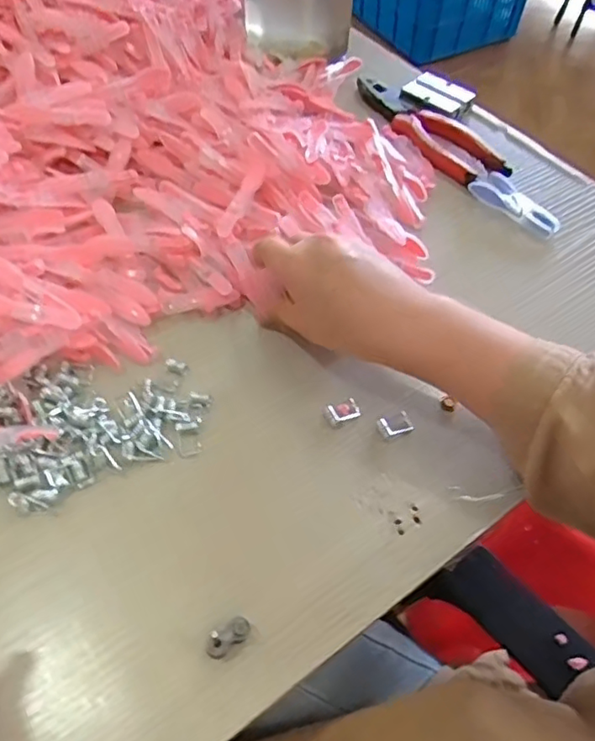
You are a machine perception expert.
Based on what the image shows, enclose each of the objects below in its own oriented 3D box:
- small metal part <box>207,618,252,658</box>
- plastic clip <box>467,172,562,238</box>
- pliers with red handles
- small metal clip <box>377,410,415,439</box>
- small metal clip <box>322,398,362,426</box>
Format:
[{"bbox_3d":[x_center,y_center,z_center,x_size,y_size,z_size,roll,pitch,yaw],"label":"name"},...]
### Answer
[{"bbox_3d":[-0.035,0.138,0.300,0.024,0.018,0.012,-27,60,-18],"label":"small metal part"},{"bbox_3d":[0.186,-0.141,0.496,0.037,0.013,0.082,-29,61,-19],"label":"plastic clip"},{"bbox_3d":[0.123,-0.238,0.566,0.055,0.020,0.187,-27,60,-18],"label":"pliers with red handles"},{"bbox_3d":[0.063,0.035,0.374,0.022,0.004,0.014,-16,60,-14],"label":"small metal clip"},{"bbox_3d":[0.029,0.026,0.380,0.022,0.004,0.014,-18,58,-13],"label":"small metal clip"}]

